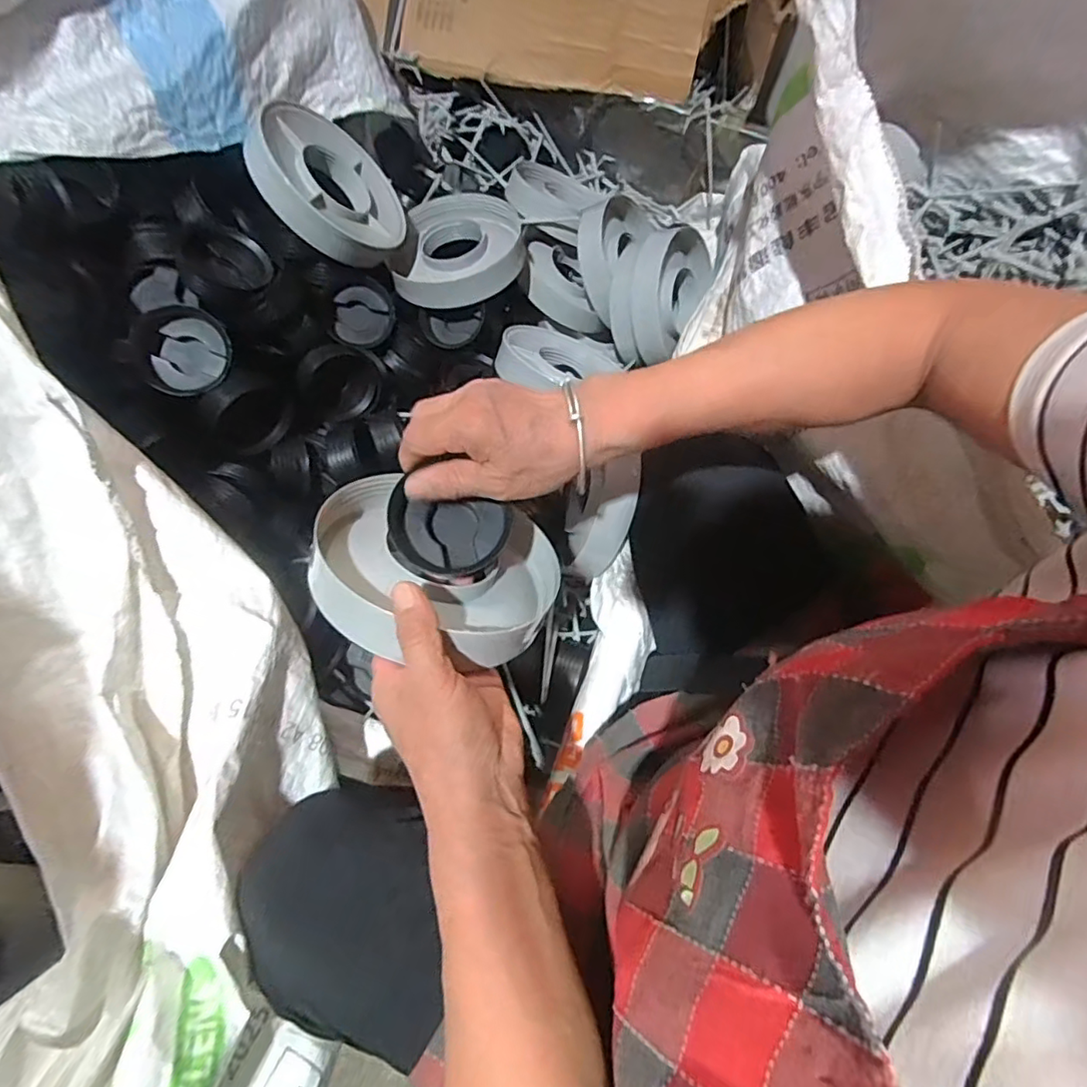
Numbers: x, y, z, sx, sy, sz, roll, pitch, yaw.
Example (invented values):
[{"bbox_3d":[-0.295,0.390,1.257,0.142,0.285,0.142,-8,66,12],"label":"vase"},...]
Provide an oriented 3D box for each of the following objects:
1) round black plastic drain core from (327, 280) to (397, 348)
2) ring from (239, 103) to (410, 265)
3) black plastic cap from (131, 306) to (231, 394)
[{"bbox_3d":[-0.197,-0.249,0.631,0.067,0.028,0.068,8,94,-5],"label":"round black plastic drain core"},{"bbox_3d":[-0.214,-0.362,0.586,0.155,0.031,0.161,28,50,-39],"label":"ring"},{"bbox_3d":[-0.314,-0.166,0.503,0.079,0.029,0.072,-4,97,-16],"label":"black plastic cap"}]

